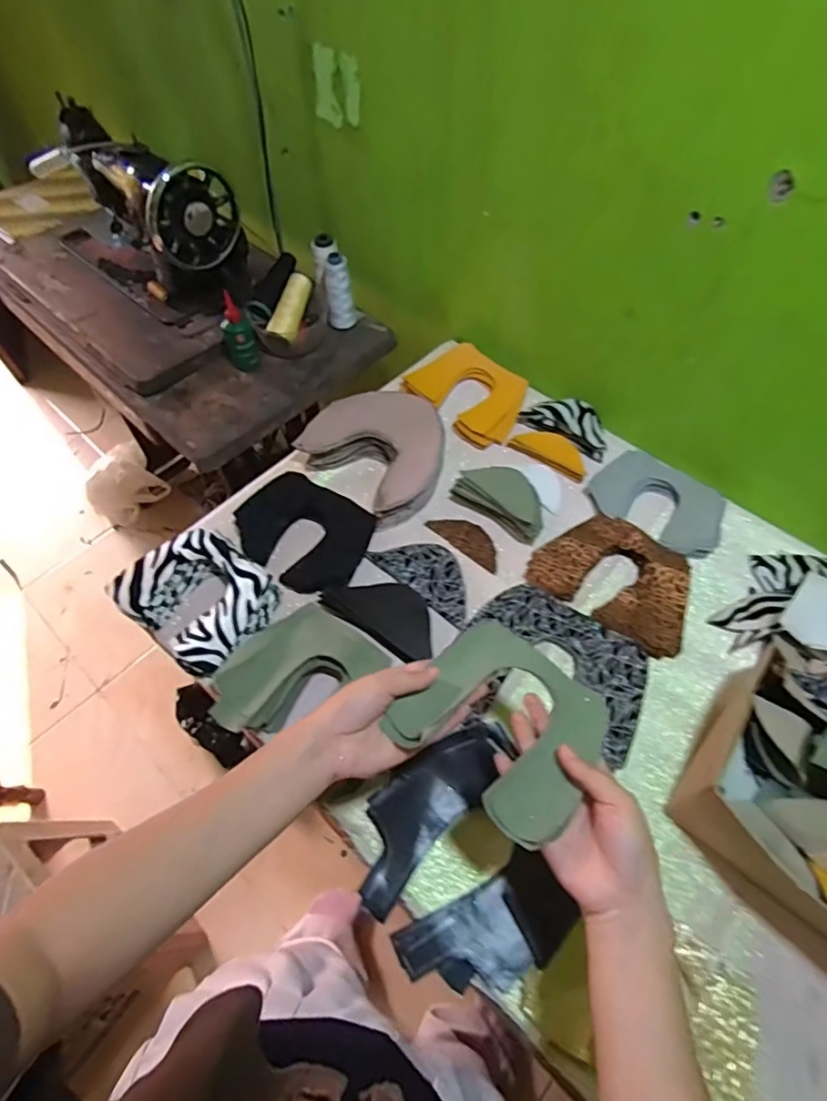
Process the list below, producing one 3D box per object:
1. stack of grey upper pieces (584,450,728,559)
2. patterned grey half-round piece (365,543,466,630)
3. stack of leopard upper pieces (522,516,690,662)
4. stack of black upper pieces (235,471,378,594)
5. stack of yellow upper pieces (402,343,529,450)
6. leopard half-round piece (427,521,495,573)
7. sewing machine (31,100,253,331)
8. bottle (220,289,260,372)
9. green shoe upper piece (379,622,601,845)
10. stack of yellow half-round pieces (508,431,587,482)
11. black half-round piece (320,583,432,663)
[{"bbox_3d":[0.310,-0.063,0.704,0.160,0.034,0.098,36,64,21],"label":"stack of grey upper pieces"},{"bbox_3d":[0.021,0.027,0.675,0.138,0.004,0.071,38,65,22],"label":"patterned grey half-round piece"},{"bbox_3d":[0.237,0.028,0.650,0.178,0.019,0.130,32,63,19],"label":"stack of leopard upper pieces"},{"bbox_3d":[-0.134,-0.024,0.697,0.160,0.027,0.129,32,71,12],"label":"stack of black upper pieces"},{"bbox_3d":[0.078,-0.231,0.812,0.170,0.030,0.137,30,62,18],"label":"stack of yellow upper pieces"},{"bbox_3d":[0.070,-0.015,0.702,0.102,0.008,0.044,37,63,20],"label":"leopard half-round piece"},{"bbox_3d":[-0.450,-0.554,0.906,0.386,0.205,0.163,36,64,21],"label":"sewing machine"},{"bbox_3d":[-0.265,-0.327,0.844,0.048,0.107,0.048,-21,60,-13],"label":"bottle"},{"bbox_3d":[0.071,0.129,0.431,0.139,0.015,0.126,35,64,20],"label":"green shoe upper piece"},{"bbox_3d":[0.187,-0.136,0.762,0.108,0.020,0.046,31,63,19],"label":"stack of yellow half-round pieces"},{"bbox_3d":[-0.029,0.068,0.641,0.134,0.013,0.074,30,62,18],"label":"black half-round piece"}]

